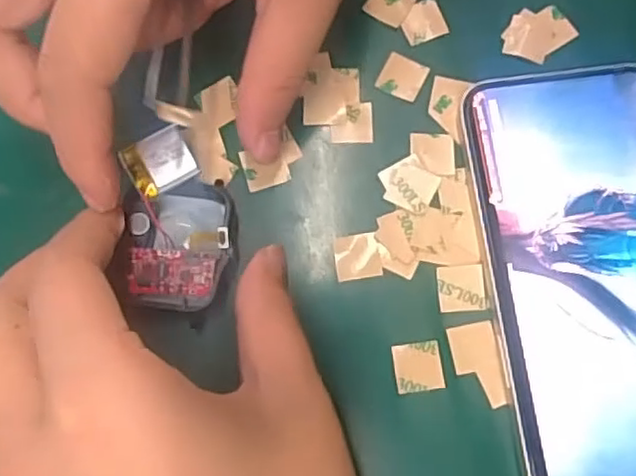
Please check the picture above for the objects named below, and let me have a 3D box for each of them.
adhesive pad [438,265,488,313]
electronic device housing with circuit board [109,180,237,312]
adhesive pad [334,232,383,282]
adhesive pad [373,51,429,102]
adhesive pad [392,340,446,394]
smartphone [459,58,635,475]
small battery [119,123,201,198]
[{"bbox_3d":[0.047,0.016,0.218,0.015,0.004,0.015,-3,76,0],"label":"adhesive pad"},{"bbox_3d":[-0.046,0.003,0.218,0.037,0.012,0.042,2,76,1],"label":"electronic device housing with circuit board"},{"bbox_3d":[0.013,0.006,0.221,0.015,0.004,0.015,-8,76,-1],"label":"adhesive pad"},{"bbox_3d":[0.030,-0.058,0.236,0.015,0.004,0.015,26,78,7],"label":"adhesive pad"},{"bbox_3d":[0.032,0.041,0.213,0.015,0.004,0.015,-8,76,-1],"label":"adhesive pad"},{"bbox_3d":[0.091,0.014,0.215,0.071,0.008,0.143,-6,76,-1],"label":"smartphone"},{"bbox_3d":[-0.050,-0.026,0.216,0.023,0.004,0.019,-33,78,-7],"label":"small battery"}]

